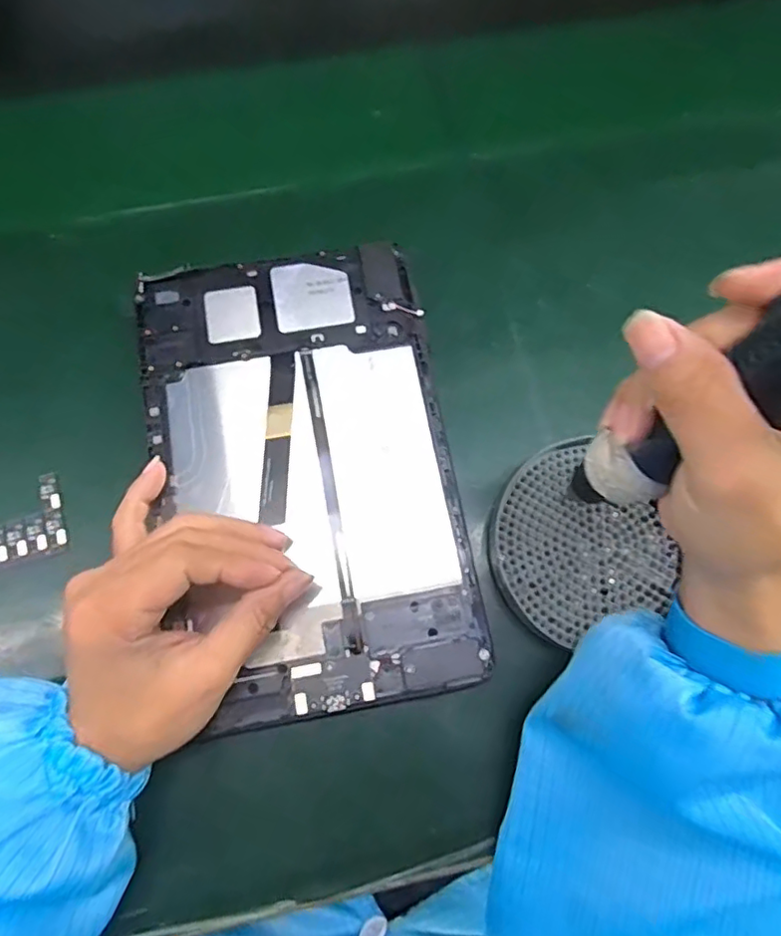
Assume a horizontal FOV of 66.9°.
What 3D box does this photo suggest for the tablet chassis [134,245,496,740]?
[{"bbox_3d":[-0.043,-0.003,0.303,0.145,0.015,0.239,-10,77,-4],"label":"tablet chassis"}]

